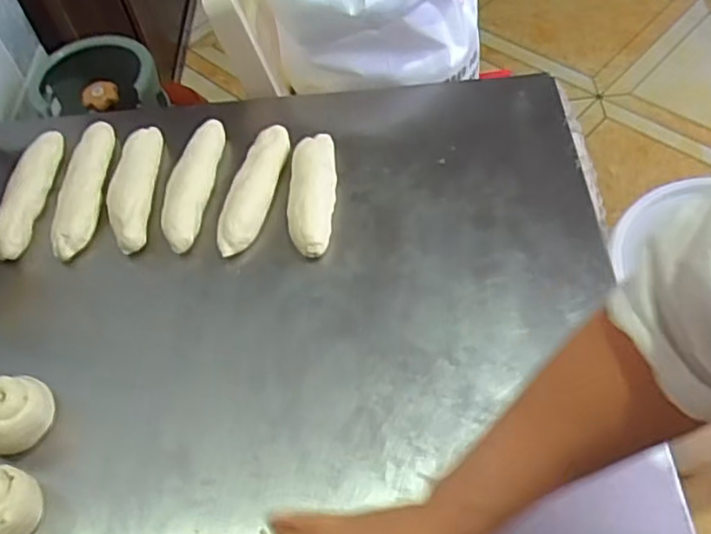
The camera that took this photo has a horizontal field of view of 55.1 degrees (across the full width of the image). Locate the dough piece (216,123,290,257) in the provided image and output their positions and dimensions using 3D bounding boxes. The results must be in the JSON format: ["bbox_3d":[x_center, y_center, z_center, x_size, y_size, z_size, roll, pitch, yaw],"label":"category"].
[{"bbox_3d":[-0.100,-0.082,0.685,0.043,0.029,0.158,9,56,13],"label":"dough piece"}]

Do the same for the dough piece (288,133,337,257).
[{"bbox_3d":[-0.043,-0.074,0.676,0.046,0.025,0.146,-4,54,4],"label":"dough piece"}]

